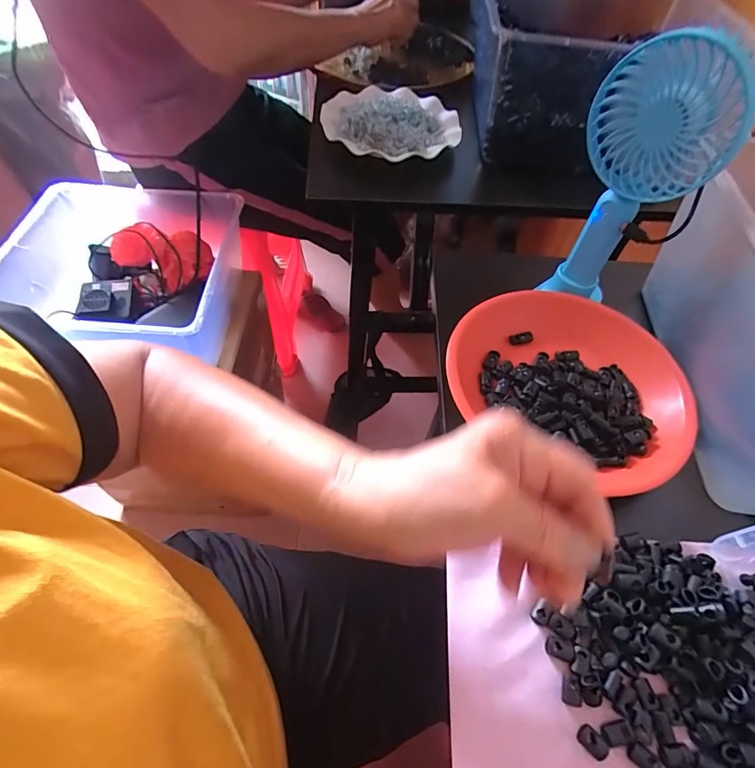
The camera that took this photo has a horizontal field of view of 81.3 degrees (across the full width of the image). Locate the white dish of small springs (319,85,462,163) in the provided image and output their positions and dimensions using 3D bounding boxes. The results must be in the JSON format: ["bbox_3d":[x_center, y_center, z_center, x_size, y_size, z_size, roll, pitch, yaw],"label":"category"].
[{"bbox_3d":[0.019,-0.365,0.603,0.179,0.029,0.180,2,55,-3],"label":"white dish of small springs"}]

